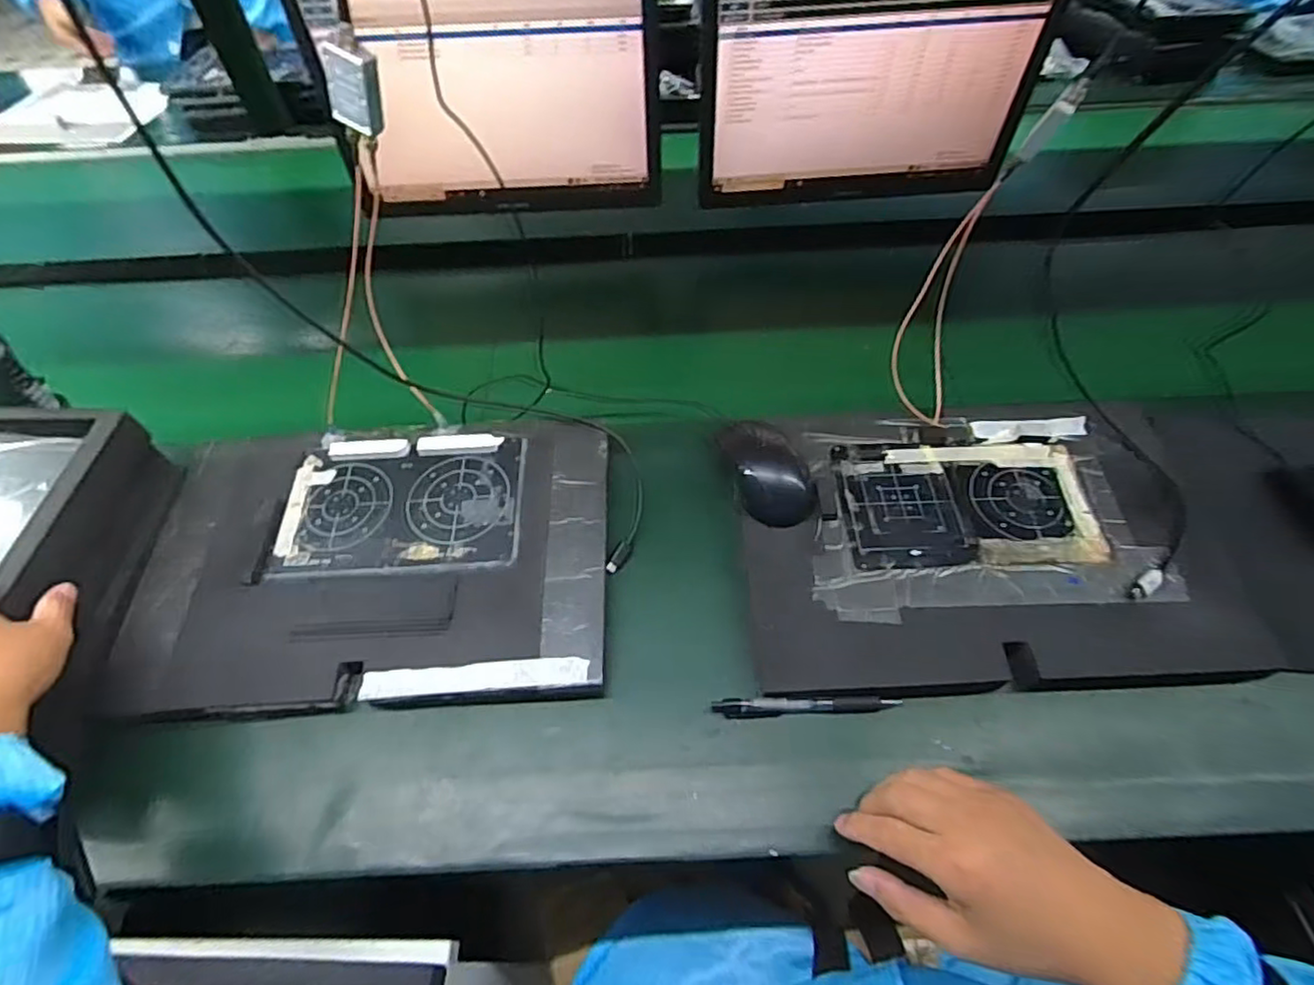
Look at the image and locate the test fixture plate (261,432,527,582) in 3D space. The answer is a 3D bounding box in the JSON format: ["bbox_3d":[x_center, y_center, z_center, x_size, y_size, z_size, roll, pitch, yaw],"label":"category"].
[{"bbox_3d":[-0.222,0.004,0.578,0.203,0.007,0.145,-3,58,0],"label":"test fixture plate"}]

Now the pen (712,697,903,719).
[{"bbox_3d":[0.115,0.165,0.502,0.141,0.016,0.014,0,55,1],"label":"pen"}]

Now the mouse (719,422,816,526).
[{"bbox_3d":[0.103,-0.022,0.589,0.067,0.037,0.108,-14,55,-8],"label":"mouse"}]

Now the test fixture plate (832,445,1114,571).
[{"bbox_3d":[0.266,0.010,0.564,0.206,0.018,0.120,-2,55,0],"label":"test fixture plate"}]

